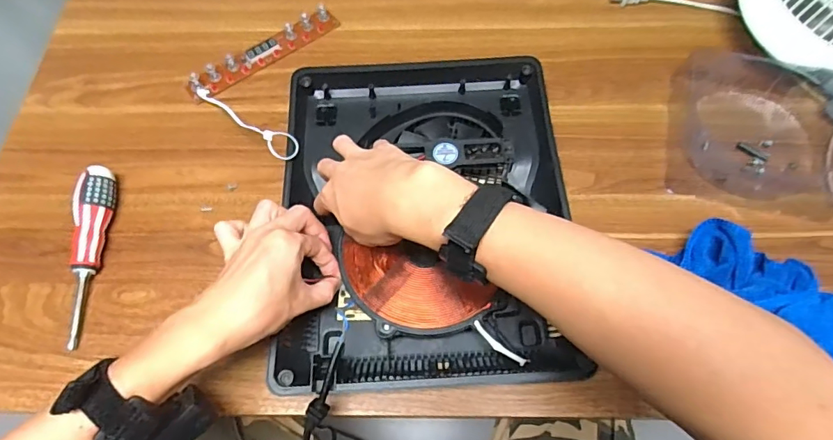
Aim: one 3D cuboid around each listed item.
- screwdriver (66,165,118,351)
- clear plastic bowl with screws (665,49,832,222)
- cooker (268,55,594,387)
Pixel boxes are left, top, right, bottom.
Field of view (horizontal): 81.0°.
[{"bbox_3d":[-0.328,0.031,0.489,0.026,0.036,0.180,-7,65,-3],"label":"screwdriver"},{"bbox_3d":[0.391,-0.108,0.550,0.190,0.035,0.202,14,65,7],"label":"clear plastic bowl with screws"},{"bbox_3d":[0.010,-0.014,0.487,0.271,0.047,0.342,-2,64,-1],"label":"cooker"}]

